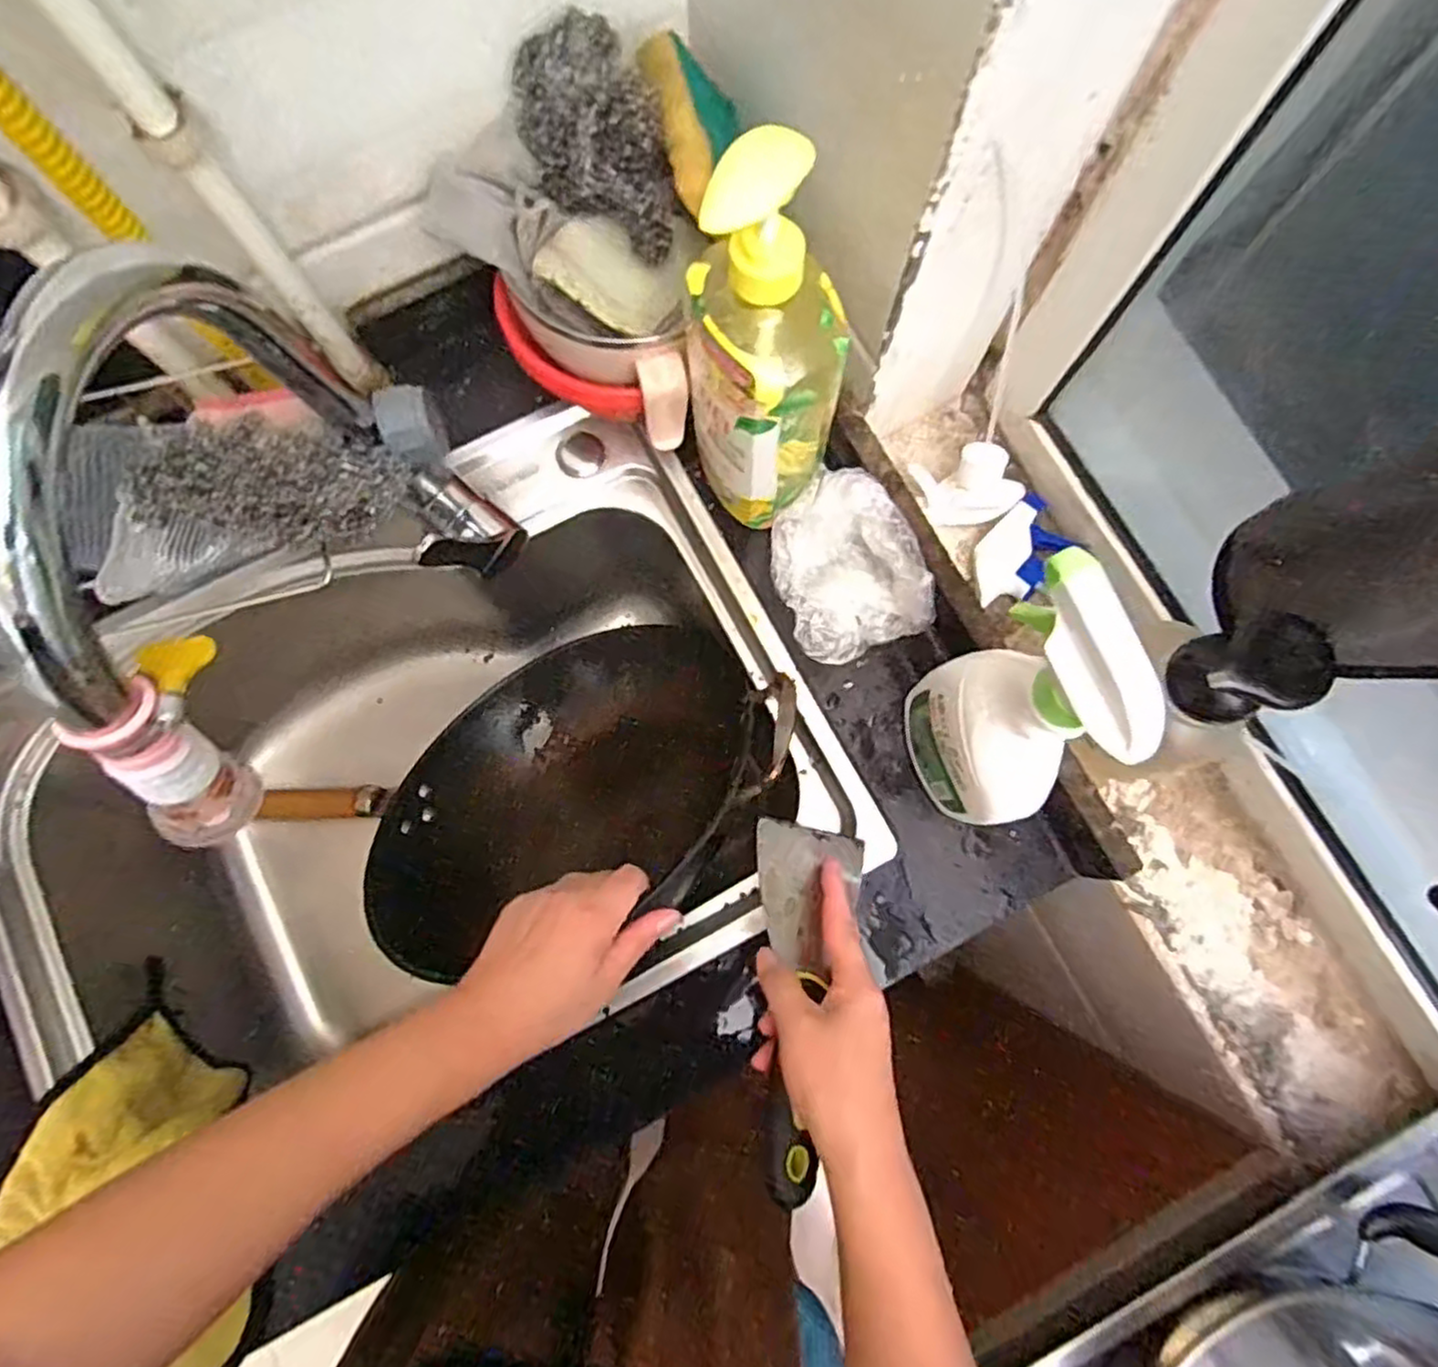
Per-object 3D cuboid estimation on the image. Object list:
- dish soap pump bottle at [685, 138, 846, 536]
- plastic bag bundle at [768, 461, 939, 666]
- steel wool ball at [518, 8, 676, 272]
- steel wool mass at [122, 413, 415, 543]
[{"bbox_3d":[0.026,-0.177,0.423,0.082,0.263,0.079,0,79,1],"label":"dish soap pump bottle"},{"bbox_3d":[0.087,-0.084,0.510,0.090,0.059,0.121,-22,80,-3],"label":"plastic bag bundle"},{"bbox_3d":[-0.076,-0.325,0.446,0.080,0.097,0.095,-14,79,-2],"label":"steel wool ball"},{"bbox_3d":[-0.230,-0.108,0.378,0.125,0.035,0.075,5,79,2],"label":"steel wool mass"}]

